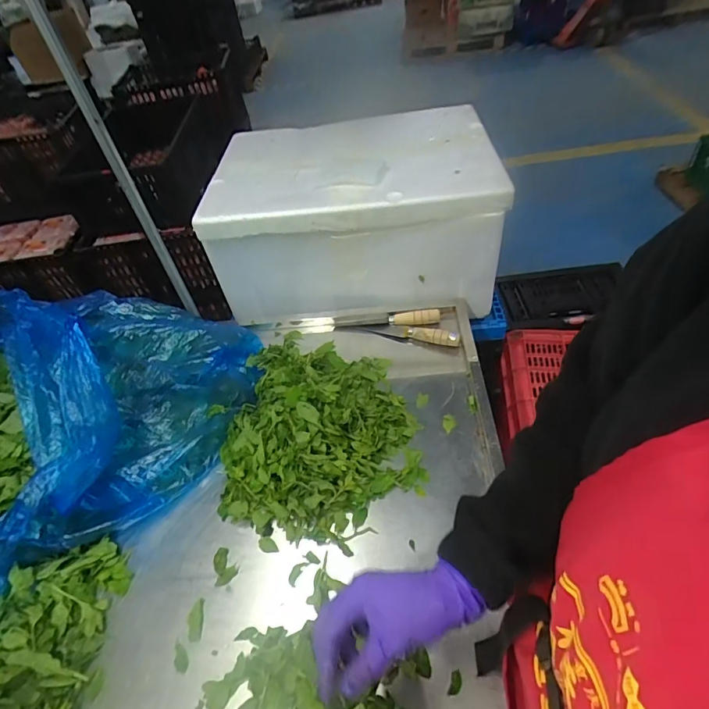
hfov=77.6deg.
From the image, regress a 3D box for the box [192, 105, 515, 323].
[{"bbox_3d":[-0.003,-0.296,0.923,0.537,0.251,0.368,-6,48,4],"label":"box"}]

